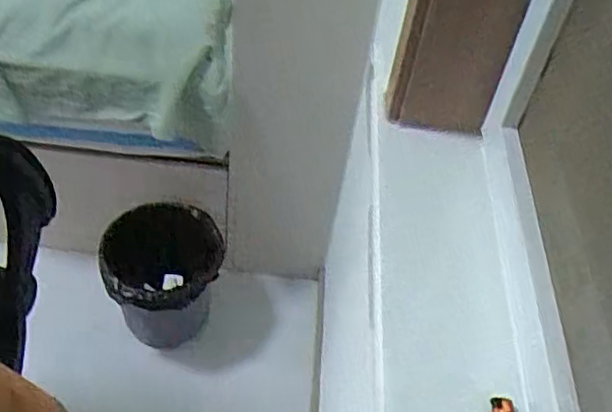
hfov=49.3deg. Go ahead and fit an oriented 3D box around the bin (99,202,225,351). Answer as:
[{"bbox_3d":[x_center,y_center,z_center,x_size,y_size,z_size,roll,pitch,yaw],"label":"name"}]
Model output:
[{"bbox_3d":[-0.328,0.175,1.538,0.263,0.266,0.254,-3,48,-10],"label":"bin"}]

